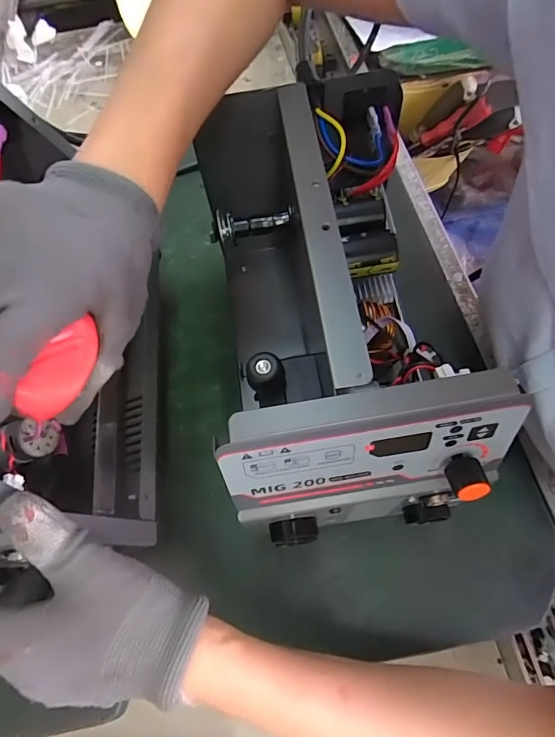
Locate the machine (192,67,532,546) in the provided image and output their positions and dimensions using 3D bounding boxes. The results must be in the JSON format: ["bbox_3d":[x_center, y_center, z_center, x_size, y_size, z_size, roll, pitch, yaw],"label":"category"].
[{"bbox_3d":[0.035,-0.038,0.333,0.148,0.180,0.287,-9,64,-1],"label":"machine"}]

